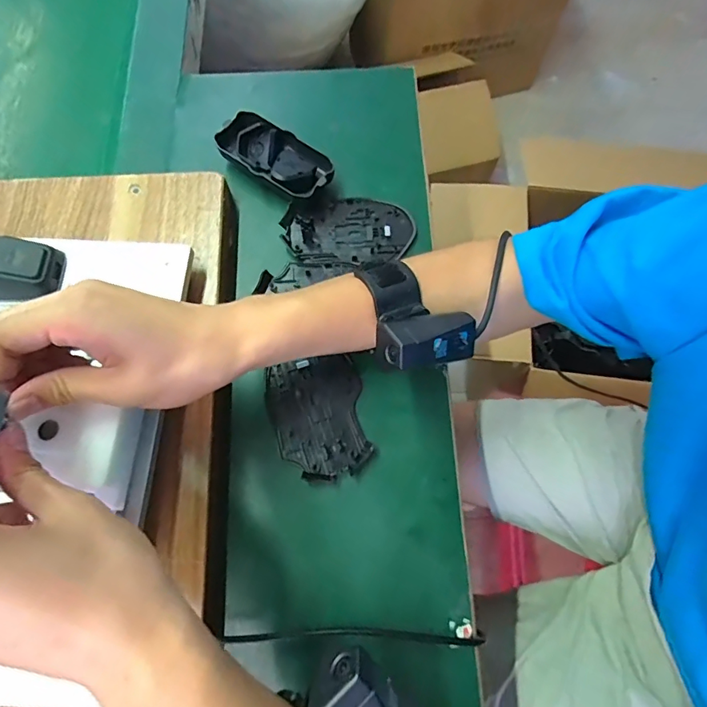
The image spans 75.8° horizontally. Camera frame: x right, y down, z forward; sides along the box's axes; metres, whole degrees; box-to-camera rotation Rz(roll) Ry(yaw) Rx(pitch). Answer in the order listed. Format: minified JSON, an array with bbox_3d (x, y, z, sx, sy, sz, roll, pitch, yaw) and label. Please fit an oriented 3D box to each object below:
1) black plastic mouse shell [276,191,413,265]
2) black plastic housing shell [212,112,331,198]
[{"bbox_3d":[-0.004,-0.115,0.410,0.114,0.018,0.067,1,72,-1],"label":"black plastic mouse shell"},{"bbox_3d":[-0.070,-0.178,0.420,0.109,0.032,0.052,37,75,10],"label":"black plastic housing shell"}]

